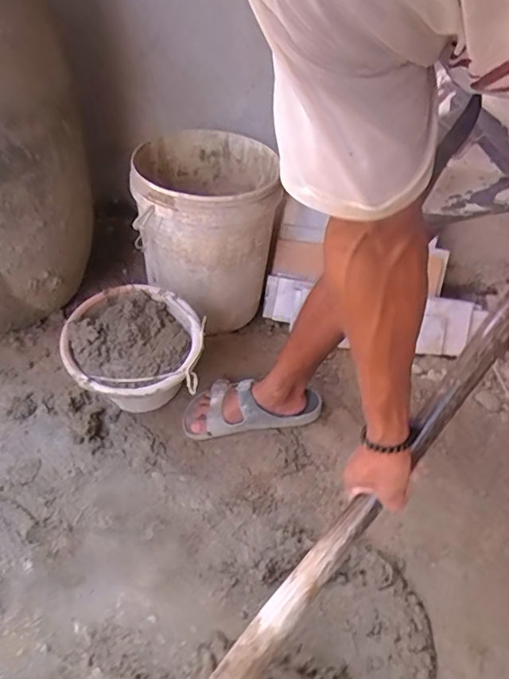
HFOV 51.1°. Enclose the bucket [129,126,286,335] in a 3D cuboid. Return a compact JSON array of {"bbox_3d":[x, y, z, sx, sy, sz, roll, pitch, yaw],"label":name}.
[{"bbox_3d":[-0.108,-0.232,1.200,0.298,0.339,0.334,1,41,-5],"label":"bucket"}]

